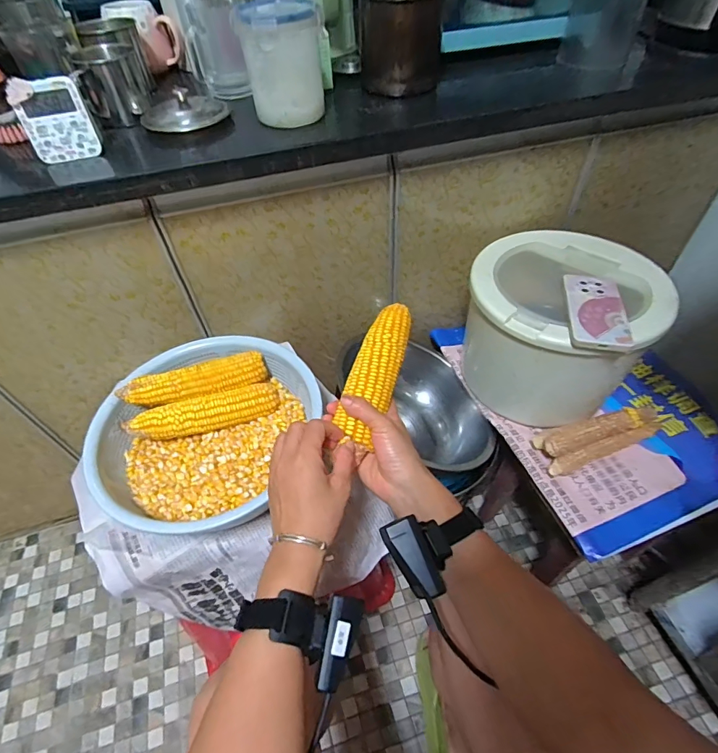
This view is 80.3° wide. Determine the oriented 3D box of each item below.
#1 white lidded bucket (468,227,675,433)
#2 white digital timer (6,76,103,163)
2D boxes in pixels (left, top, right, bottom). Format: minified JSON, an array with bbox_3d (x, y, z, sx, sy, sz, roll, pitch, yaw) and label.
[{"bbox_3d":[0.329,-0.076,0.719,0.262,0.219,0.254,-1,50,2],"label":"white lidded bucket"},{"bbox_3d":[-0.361,-0.307,0.511,0.074,0.082,0.020,-18,36,-13],"label":"white digital timer"}]

